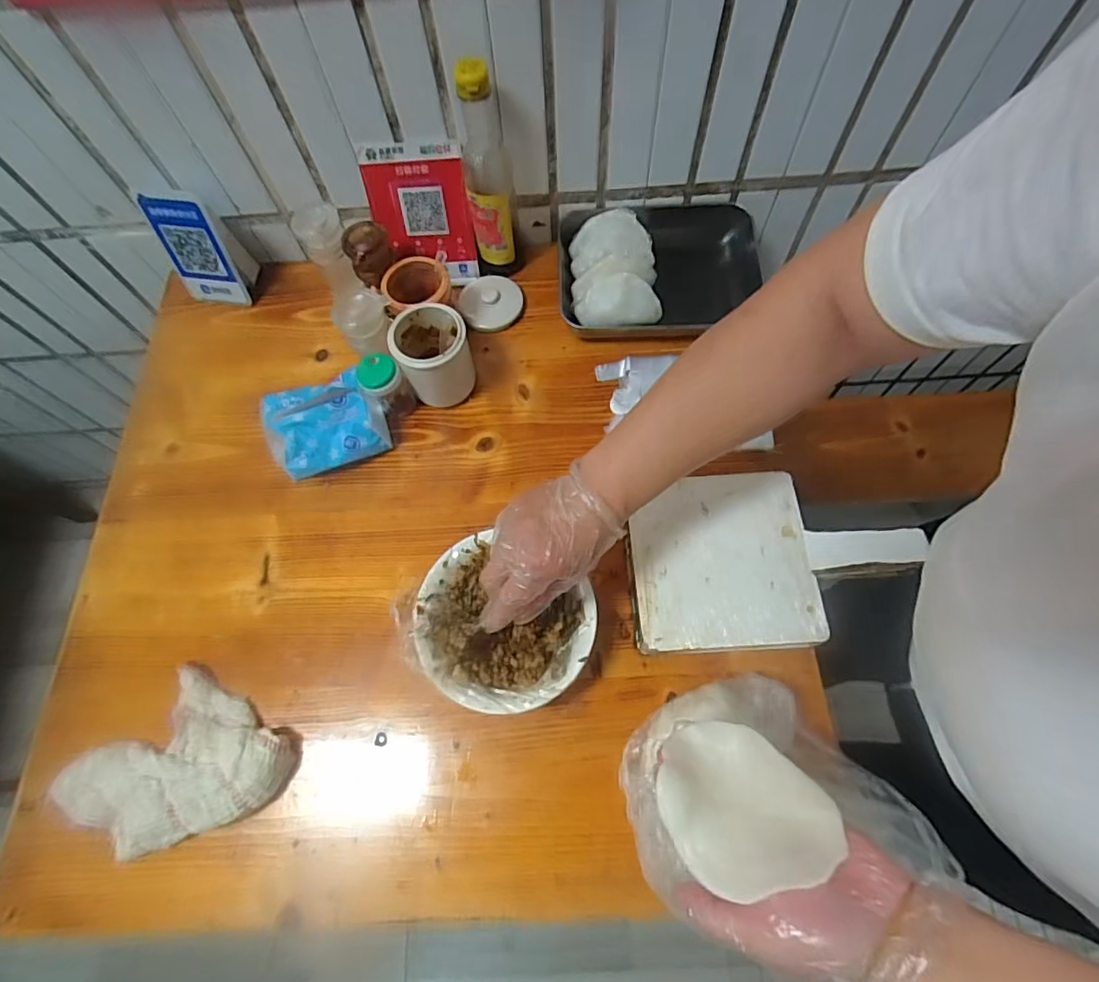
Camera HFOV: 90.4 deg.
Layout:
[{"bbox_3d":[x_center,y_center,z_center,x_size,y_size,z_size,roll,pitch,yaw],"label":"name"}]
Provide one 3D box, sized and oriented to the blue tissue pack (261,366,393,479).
[{"bbox_3d":[-0.260,-0.077,0.637,0.129,0.073,0.092,-17,68,-4],"label":"blue tissue pack"}]

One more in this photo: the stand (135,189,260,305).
[{"bbox_3d":[-0.456,-0.314,0.714,0.103,0.135,0.066,14,69,8],"label":"stand"}]

